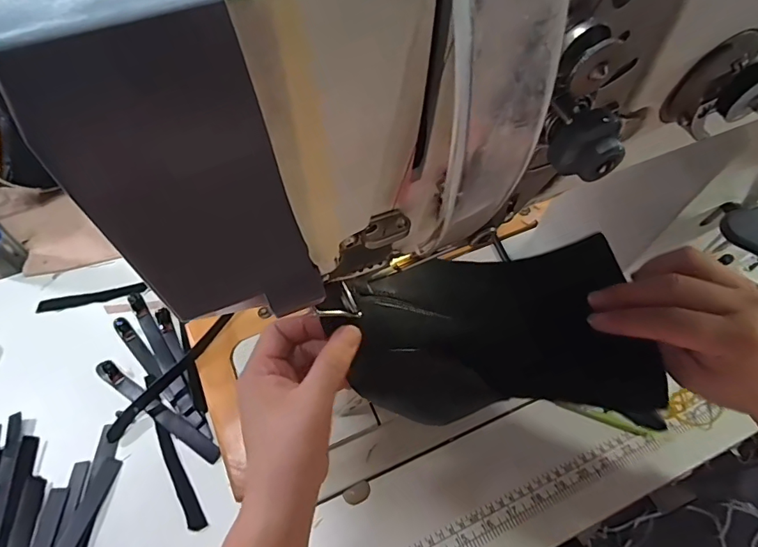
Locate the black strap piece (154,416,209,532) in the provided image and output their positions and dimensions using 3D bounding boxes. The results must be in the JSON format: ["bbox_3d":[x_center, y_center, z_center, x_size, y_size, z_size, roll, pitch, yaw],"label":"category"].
[{"bbox_3d":[-0.190,0.187,0.440,0.014,0.004,0.116,-23,53,-27],"label":"black strap piece"}]

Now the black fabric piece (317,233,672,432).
[{"bbox_3d":[0.078,0.030,0.328,0.209,0.082,0.122,3,54,5],"label":"black fabric piece"}]

